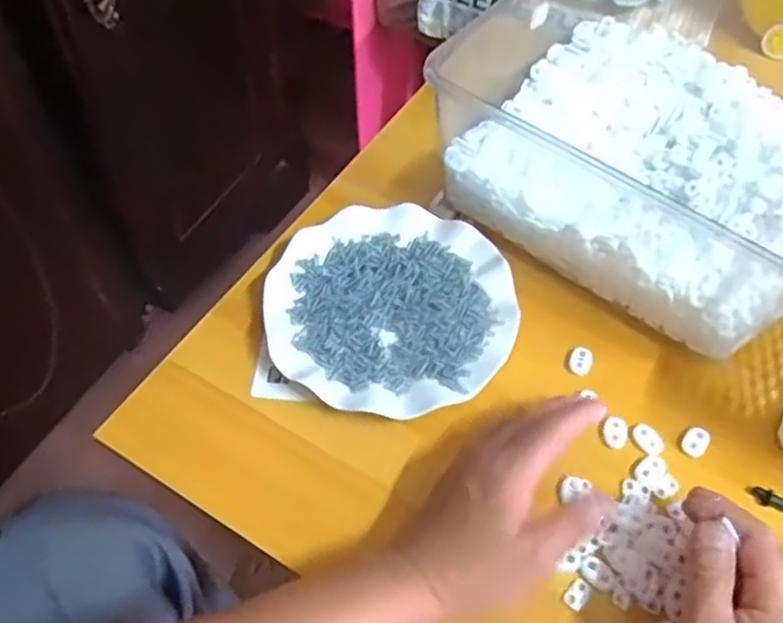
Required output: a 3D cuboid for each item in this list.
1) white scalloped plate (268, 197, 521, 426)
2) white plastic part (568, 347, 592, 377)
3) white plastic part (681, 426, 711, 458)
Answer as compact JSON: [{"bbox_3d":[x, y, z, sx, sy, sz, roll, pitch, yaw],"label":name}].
[{"bbox_3d":[0.000,-0.006,0.541,0.177,0.013,0.180,2,55,-2],"label":"white scalloped plate"},{"bbox_3d":[0.142,0.038,0.538,0.017,0.006,0.025,27,58,14],"label":"white plastic part"},{"bbox_3d":[0.213,0.091,0.502,0.016,0.005,0.022,37,61,20],"label":"white plastic part"}]

